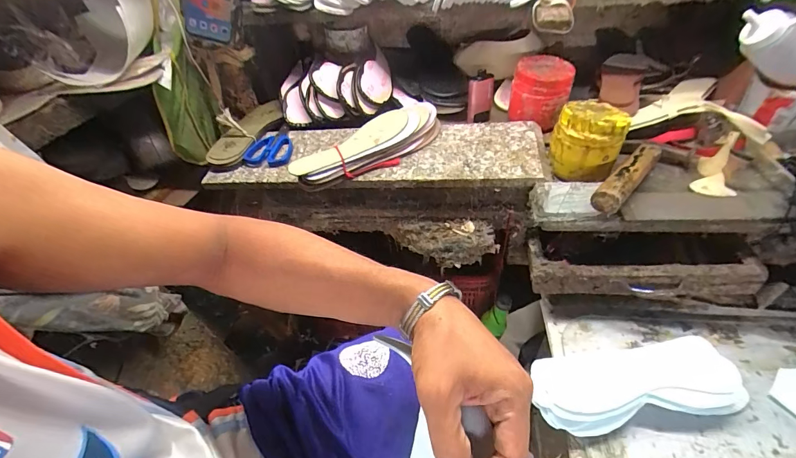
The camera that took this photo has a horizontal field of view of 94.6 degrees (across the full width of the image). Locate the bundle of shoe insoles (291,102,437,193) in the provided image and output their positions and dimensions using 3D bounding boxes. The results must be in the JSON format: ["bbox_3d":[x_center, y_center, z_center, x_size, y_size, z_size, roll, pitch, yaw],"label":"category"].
[{"bbox_3d":[-0.040,-0.141,0.619,0.281,0.041,0.097,-32,50,-23],"label":"bundle of shoe insoles"}]

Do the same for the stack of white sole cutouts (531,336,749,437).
[{"bbox_3d":[0.304,0.198,0.475,0.266,0.051,0.097,-9,45,-2],"label":"stack of white sole cutouts"}]

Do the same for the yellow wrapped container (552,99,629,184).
[{"bbox_3d":[0.286,-0.134,0.557,0.092,0.095,0.092,20,51,25],"label":"yellow wrapped container"}]

